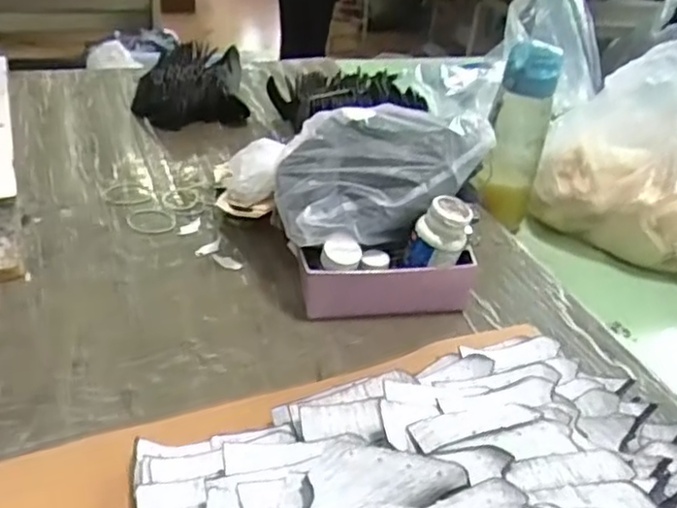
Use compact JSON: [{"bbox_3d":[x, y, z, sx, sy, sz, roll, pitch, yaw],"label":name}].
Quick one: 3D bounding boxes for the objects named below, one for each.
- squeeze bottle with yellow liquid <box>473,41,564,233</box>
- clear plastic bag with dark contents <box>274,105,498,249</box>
[{"bbox_3d":[0.219,-0.136,0.848,0.069,0.229,0.055,18,36,17],"label":"squeeze bottle with yellow liquid"},{"bbox_3d":[0.050,-0.084,0.679,0.220,0.088,0.115,-4,35,-14],"label":"clear plastic bag with dark contents"}]

